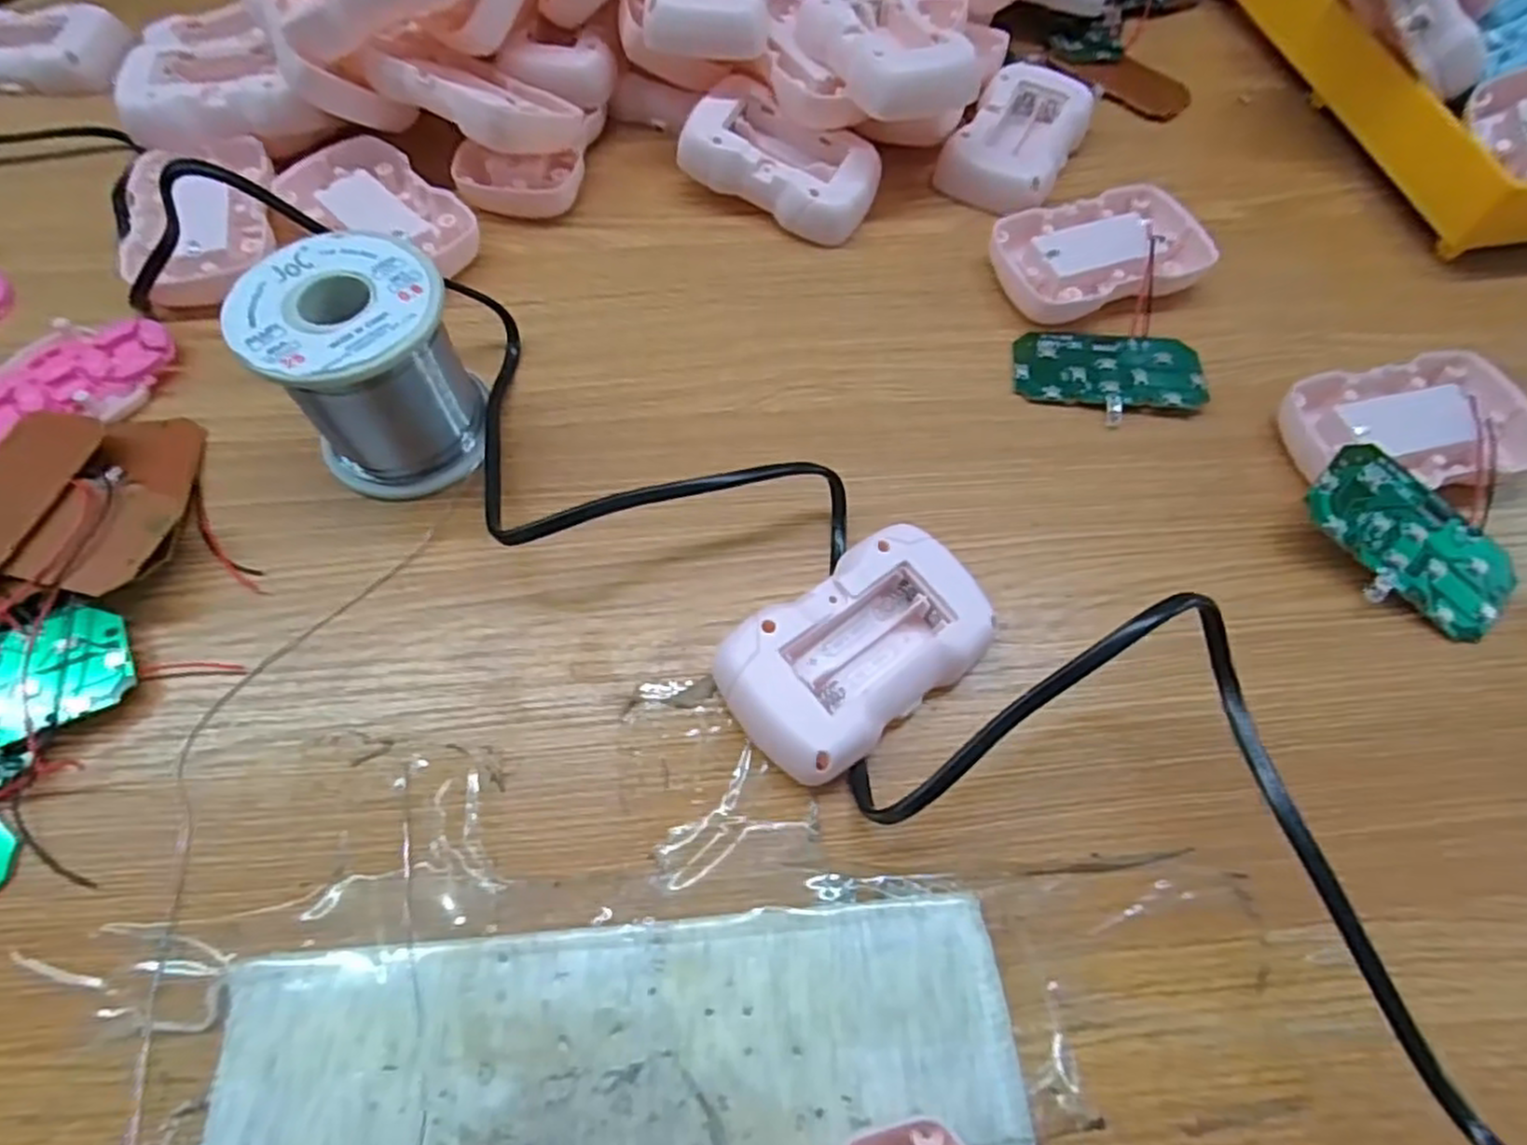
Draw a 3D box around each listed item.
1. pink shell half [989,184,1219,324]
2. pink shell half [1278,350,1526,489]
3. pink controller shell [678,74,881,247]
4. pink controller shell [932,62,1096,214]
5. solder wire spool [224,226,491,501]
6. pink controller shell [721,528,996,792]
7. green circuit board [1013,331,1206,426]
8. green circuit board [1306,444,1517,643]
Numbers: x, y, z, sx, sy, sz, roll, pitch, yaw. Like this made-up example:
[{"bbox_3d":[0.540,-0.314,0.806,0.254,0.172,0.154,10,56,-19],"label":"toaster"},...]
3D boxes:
[{"bbox_3d":[0.146,-0.137,0.321,0.089,0.017,0.057,-20,66,-11],"label":"pink shell half"},{"bbox_3d":[0.241,-0.055,0.280,0.096,0.021,0.053,-13,65,-8],"label":"pink shell half"},{"bbox_3d":[0.010,-0.184,0.333,0.082,0.030,0.050,27,66,11],"label":"pink controller shell"},{"bbox_3d":[0.120,-0.205,0.350,0.051,0.022,0.081,28,66,12],"label":"pink controller shell"},{"bbox_3d":[-0.131,-0.068,0.252,0.058,0.062,0.063,-30,68,-15],"label":"solder wire spool"},{"bbox_3d":[0.030,0.024,0.233,0.086,0.024,0.050,-36,70,-18],"label":"pink controller shell"},{"bbox_3d":[0.139,-0.080,0.298,0.073,0.007,0.042,7,64,1],"label":"green circuit board"},{"bbox_3d":[0.223,-0.010,0.255,0.073,0.004,0.043,44,81,4],"label":"green circuit board"}]

